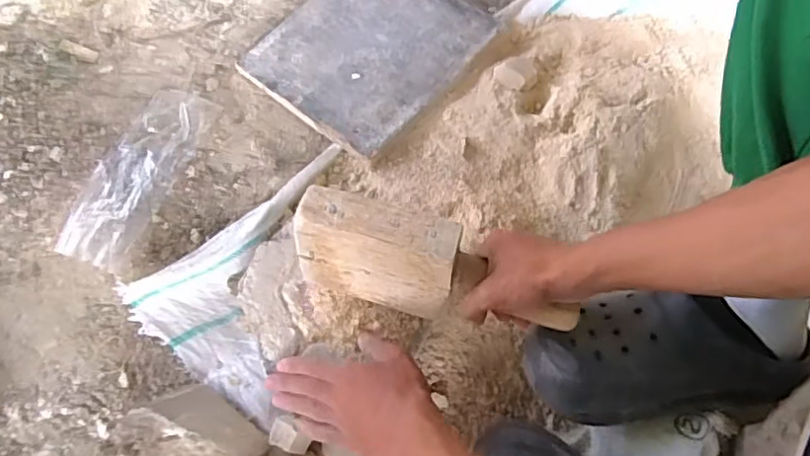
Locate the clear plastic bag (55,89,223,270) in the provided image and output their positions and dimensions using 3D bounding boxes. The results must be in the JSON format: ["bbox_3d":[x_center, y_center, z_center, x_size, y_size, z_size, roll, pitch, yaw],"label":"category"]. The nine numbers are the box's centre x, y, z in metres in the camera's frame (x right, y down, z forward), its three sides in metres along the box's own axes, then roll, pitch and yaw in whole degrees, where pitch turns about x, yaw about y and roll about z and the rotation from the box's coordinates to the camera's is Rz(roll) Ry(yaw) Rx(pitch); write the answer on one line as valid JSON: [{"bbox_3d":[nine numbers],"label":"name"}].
[{"bbox_3d":[-0.319,-0.069,0.729,0.085,0.026,0.239,21,74,9],"label":"clear plastic bag"}]

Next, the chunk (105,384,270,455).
[{"bbox_3d":[-0.203,0.209,0.564,0.108,0.080,0.097,33,73,17],"label":"chunk"}]

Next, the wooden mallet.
[{"bbox_3d":[0.028,0.036,0.537,0.248,0.086,0.070,15,73,7],"label":"wooden mallet"}]

